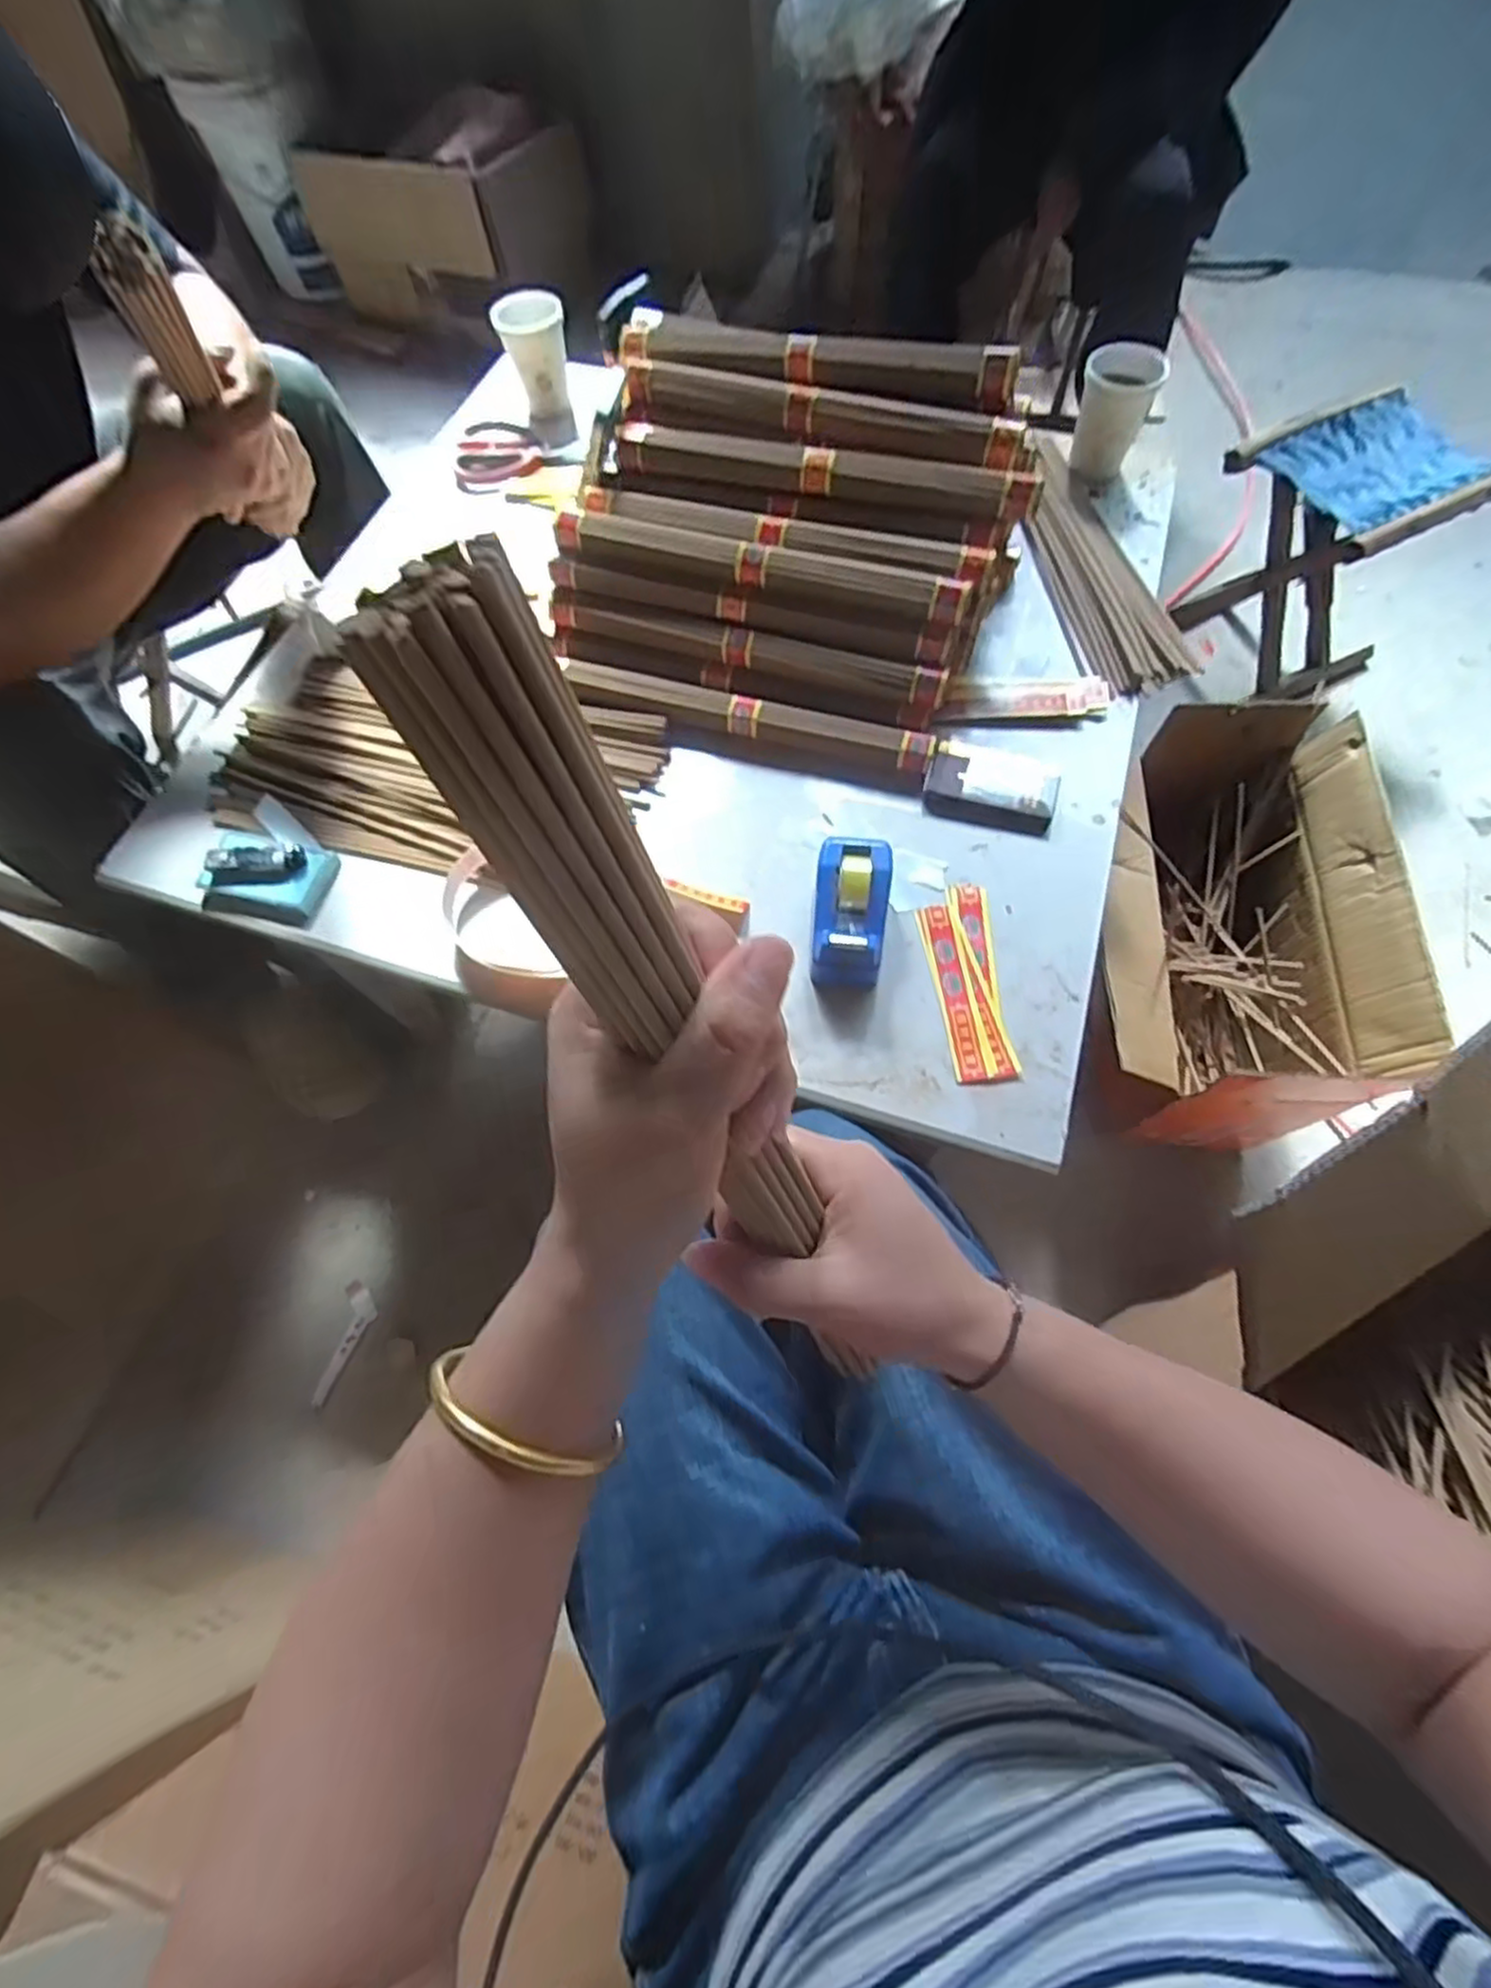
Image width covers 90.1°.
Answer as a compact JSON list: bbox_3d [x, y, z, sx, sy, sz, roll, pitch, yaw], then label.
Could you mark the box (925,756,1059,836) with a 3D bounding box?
[{"bbox_3d":[0.200,-0.166,0.604,0.101,0.019,0.051,14,68,9],"label":"box"}]

